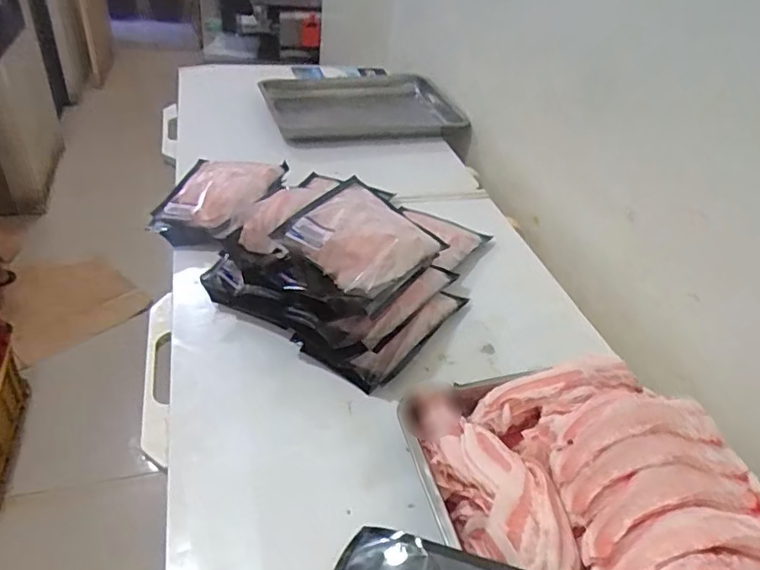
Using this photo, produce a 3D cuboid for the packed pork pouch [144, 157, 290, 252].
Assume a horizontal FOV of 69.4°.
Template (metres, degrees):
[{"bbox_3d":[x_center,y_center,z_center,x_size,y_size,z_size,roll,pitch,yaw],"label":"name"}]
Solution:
[{"bbox_3d":[-0.303,-0.167,1.045,0.158,0.070,0.251,16,39,10],"label":"packed pork pouch"}]

